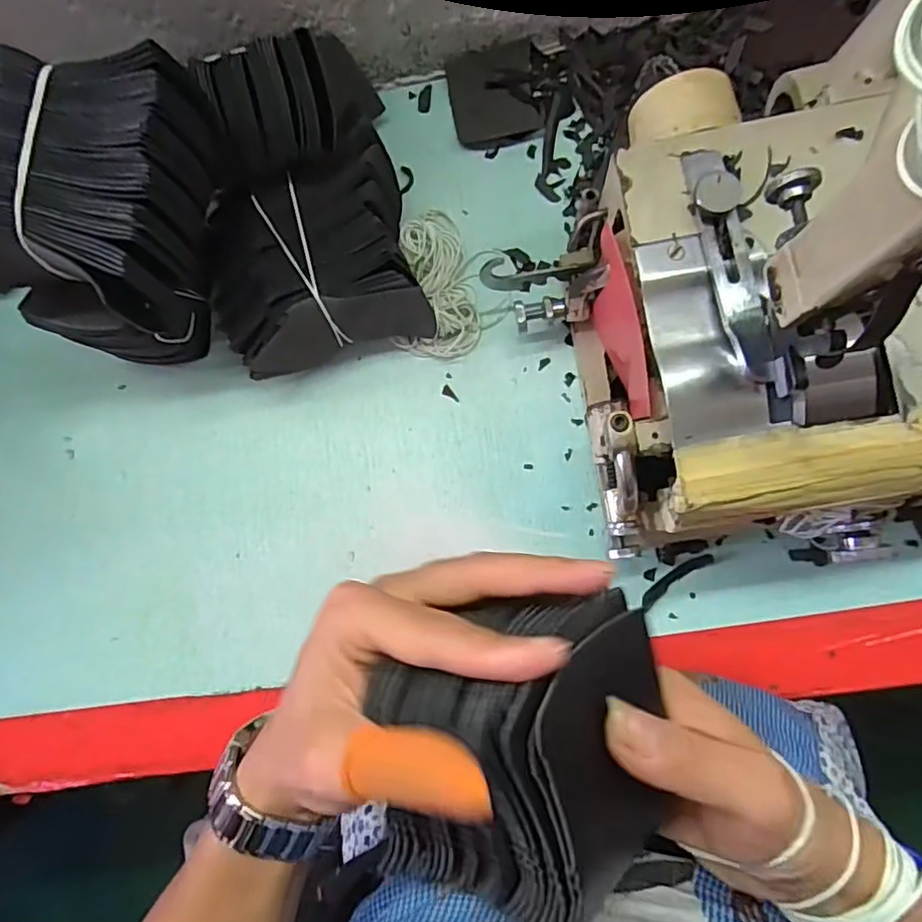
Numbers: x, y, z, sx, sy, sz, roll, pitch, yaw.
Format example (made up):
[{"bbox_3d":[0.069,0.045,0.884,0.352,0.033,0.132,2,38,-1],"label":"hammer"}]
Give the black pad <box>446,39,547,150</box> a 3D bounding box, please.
[{"bbox_3d":[0.029,-0.306,0.504,0.073,0.008,0.081,-10,83,4],"label":"black pad"}]

